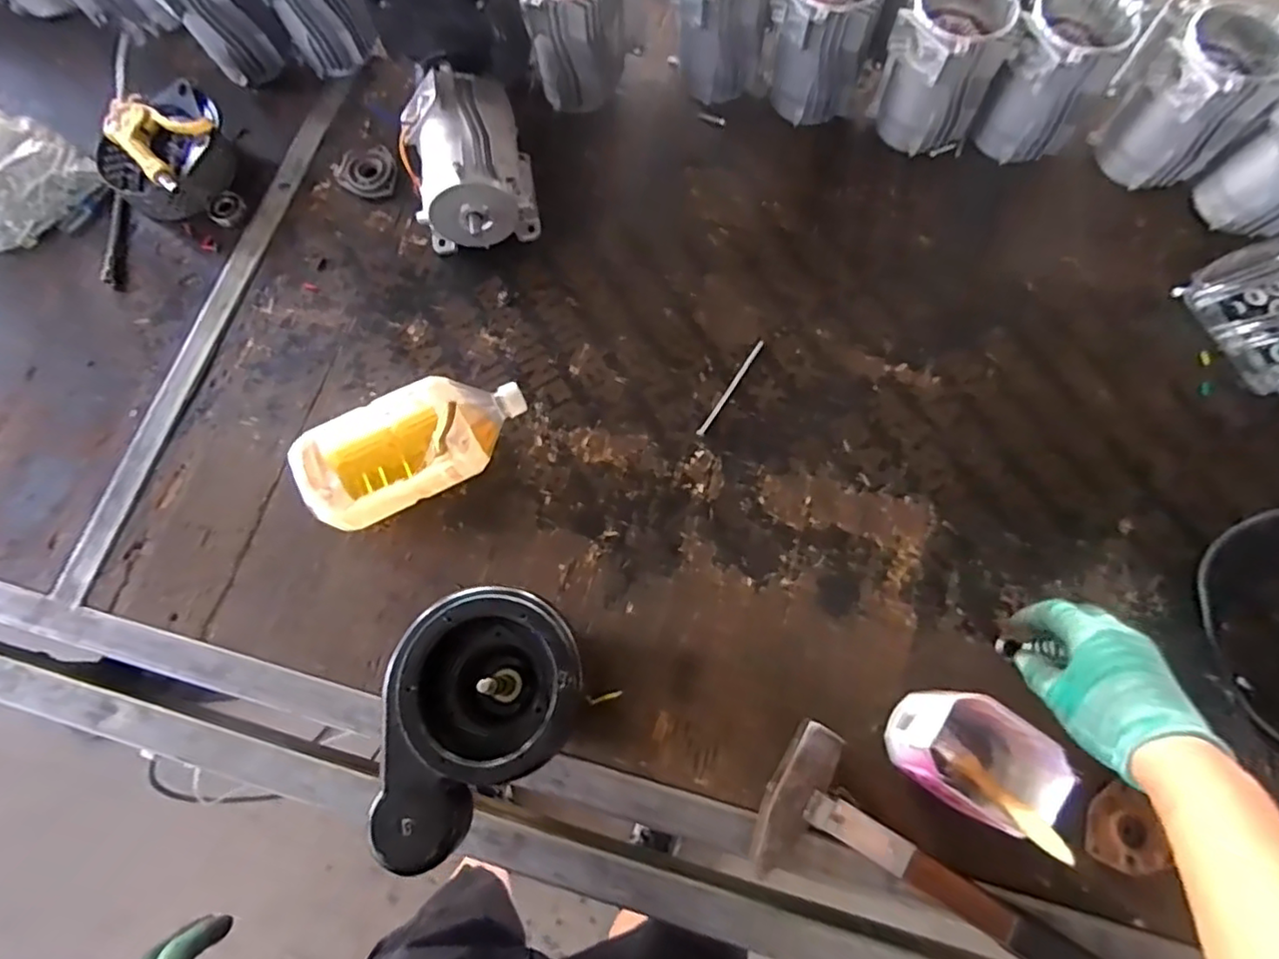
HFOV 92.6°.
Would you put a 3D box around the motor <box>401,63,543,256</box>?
[{"bbox_3d":[-0.180,-0.326,0.648,0.125,0.118,0.151,-17,74,-3],"label":"motor"}]

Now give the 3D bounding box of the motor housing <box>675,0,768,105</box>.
[{"bbox_3d":[0.088,-0.520,0.688,0.118,0.144,0.107,16,75,6],"label":"motor housing"}]

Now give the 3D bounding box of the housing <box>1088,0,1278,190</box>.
[{"bbox_3d":[0.562,-0.394,0.639,0.123,0.142,0.107,29,76,10],"label":"housing"}]

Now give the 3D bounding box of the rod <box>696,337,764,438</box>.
[{"bbox_3d":[0.095,-0.095,0.628,0.007,0.004,0.123,32,77,11],"label":"rod"}]

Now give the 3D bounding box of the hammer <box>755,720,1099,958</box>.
[{"bbox_3d":[0.244,0.334,0.479,0.325,0.042,0.120,32,77,11],"label":"hammer"}]

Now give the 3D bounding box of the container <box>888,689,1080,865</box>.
[{"bbox_3d":[0.256,0.215,0.477,0.093,0.117,0.081,30,77,10],"label":"container"}]

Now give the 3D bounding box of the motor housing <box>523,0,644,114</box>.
[{"bbox_3d":[-0.068,-0.509,0.689,0.111,0.147,0.118,22,75,8],"label":"motor housing"}]

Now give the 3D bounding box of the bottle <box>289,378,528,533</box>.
[{"bbox_3d":[-0.208,-0.036,0.581,0.206,0.082,0.097,-28,74,-6],"label":"bottle"}]

